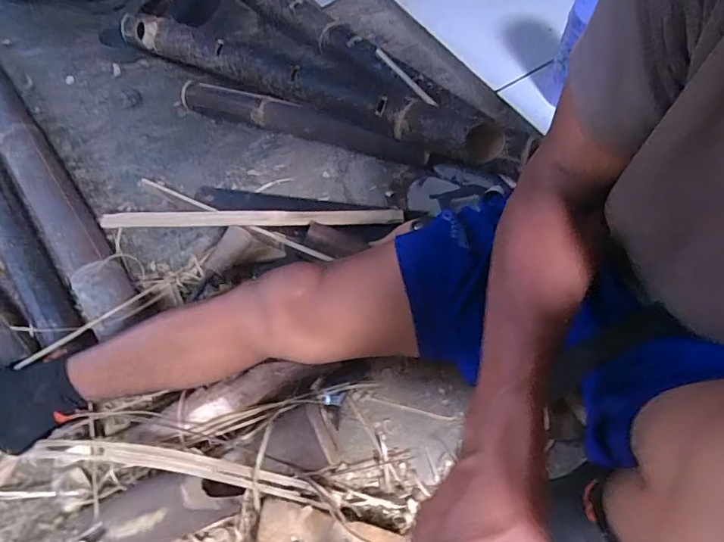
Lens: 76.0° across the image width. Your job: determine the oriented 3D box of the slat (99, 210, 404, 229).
[{"bbox_3d":[-0.172,-0.085,0.739,0.470,0.013,0.027,-1,71,0],"label":"slat"}]

